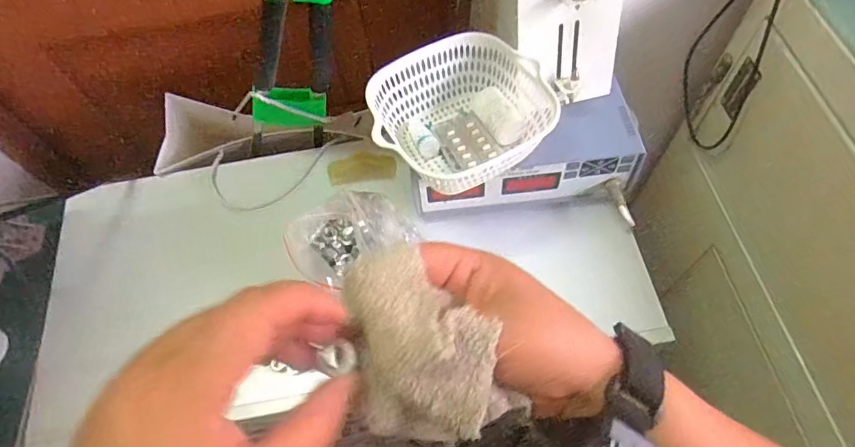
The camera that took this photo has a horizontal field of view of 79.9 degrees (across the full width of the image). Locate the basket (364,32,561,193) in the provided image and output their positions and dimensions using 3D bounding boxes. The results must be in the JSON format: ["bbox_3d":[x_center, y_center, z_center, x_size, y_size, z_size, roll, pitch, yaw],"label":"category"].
[{"bbox_3d":[0.031,-0.117,0.544,0.181,0.071,0.146,-18,62,-6],"label":"basket"}]

